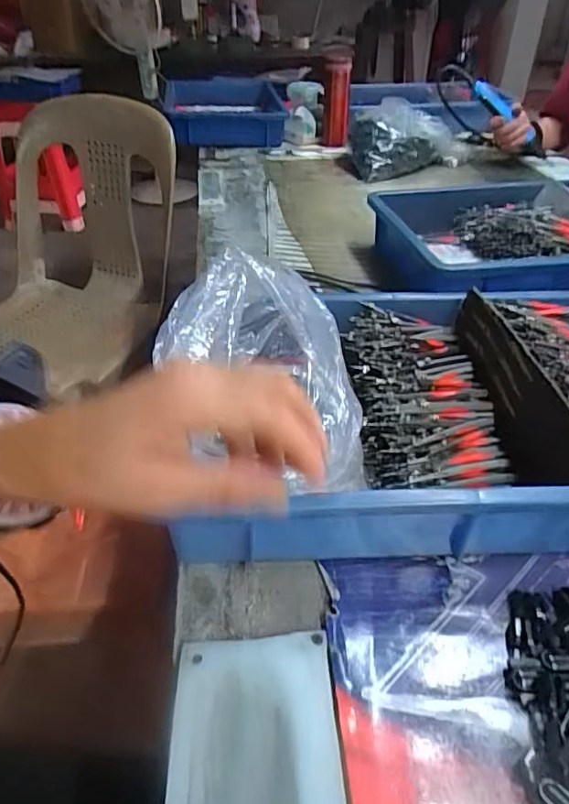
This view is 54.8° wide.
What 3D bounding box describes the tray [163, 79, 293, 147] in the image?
[{"bbox_3d":[-0.166,-0.789,1.477,0.295,0.069,0.553,-6,39,-7],"label":"tray"}]

